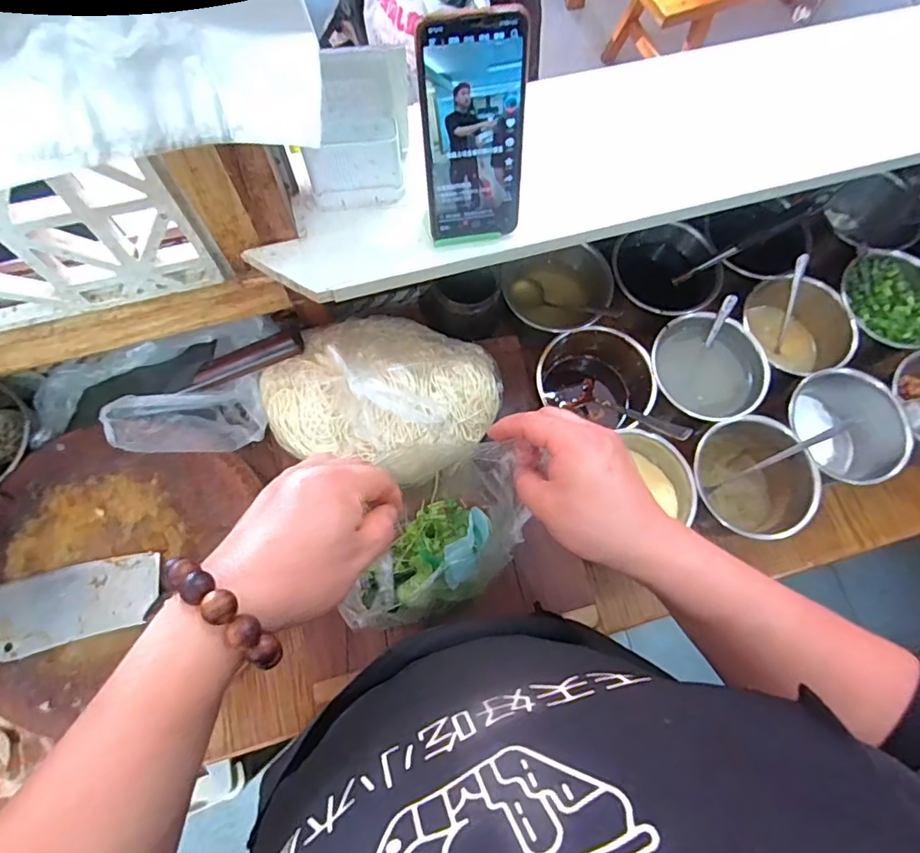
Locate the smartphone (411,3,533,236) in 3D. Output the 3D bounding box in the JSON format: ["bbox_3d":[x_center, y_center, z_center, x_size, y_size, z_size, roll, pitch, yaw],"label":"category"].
[{"bbox_3d":[0.012,-0.219,0.417,0.078,0.162,0.005,-10,52,-5],"label":"smartphone"}]

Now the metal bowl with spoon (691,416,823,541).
[{"bbox_3d":[0.323,0.066,0.631,0.127,0.088,0.131,1,73,-2],"label":"metal bowl with spoon"}]

